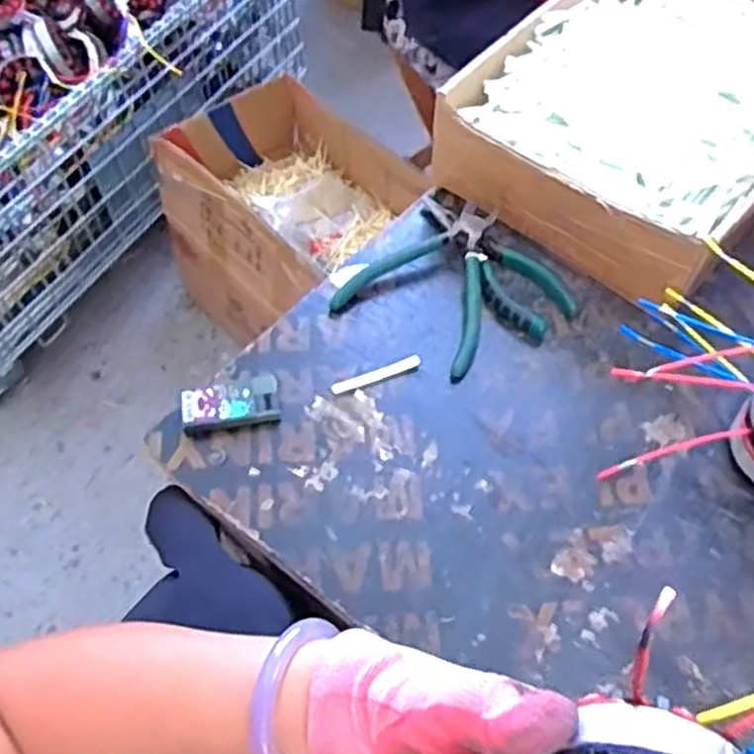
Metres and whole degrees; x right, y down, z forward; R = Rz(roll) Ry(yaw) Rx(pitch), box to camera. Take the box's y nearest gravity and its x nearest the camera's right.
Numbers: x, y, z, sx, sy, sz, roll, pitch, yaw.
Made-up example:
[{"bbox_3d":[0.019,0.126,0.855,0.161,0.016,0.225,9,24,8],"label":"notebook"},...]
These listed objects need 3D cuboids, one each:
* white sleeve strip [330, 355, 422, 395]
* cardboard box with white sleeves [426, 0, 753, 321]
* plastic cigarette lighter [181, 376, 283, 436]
[{"bbox_3d":[0.000,-0.002,0.575,0.069,0.007,0.010,-21,58,-13],"label":"white sleeve strip"},{"bbox_3d":[0.234,-0.223,0.675,0.240,0.094,0.330,34,63,21],"label":"cardboard box with white sleeves"},{"bbox_3d":[-0.102,0.019,0.557,0.066,0.015,0.038,-11,57,-6],"label":"plastic cigarette lighter"}]

